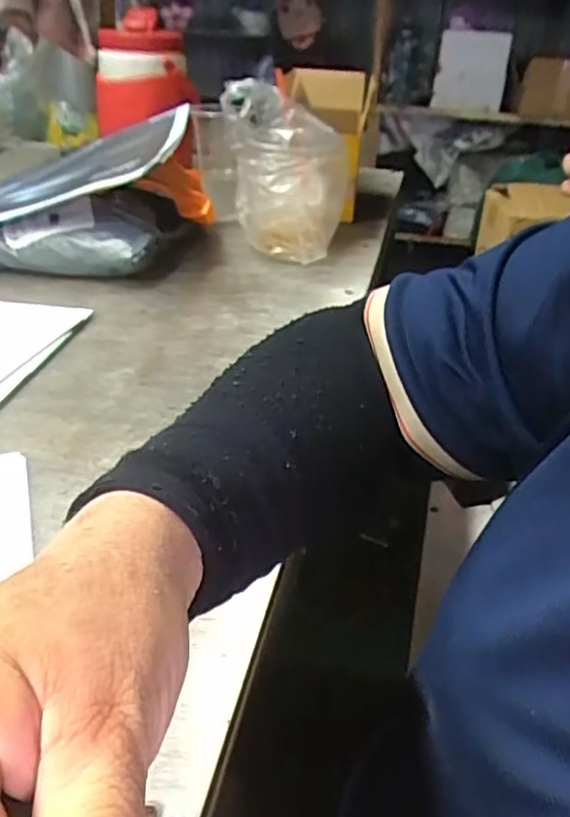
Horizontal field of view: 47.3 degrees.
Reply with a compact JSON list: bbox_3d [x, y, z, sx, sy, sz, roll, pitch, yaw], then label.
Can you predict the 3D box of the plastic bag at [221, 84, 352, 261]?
[{"bbox_3d":[0.003,-0.271,0.769,0.142,0.196,0.098,2,32,-2],"label":"plastic bag"}]

